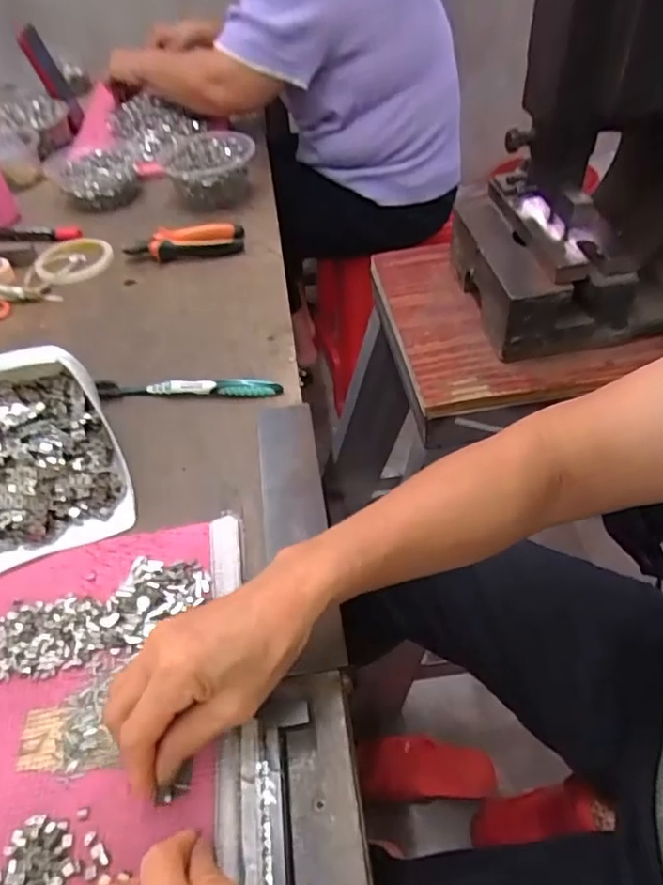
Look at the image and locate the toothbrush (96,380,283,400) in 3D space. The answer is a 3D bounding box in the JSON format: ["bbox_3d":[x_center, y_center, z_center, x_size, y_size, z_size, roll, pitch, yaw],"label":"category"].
[{"bbox_3d":[-0.138,-0.053,0.575,0.178,0.012,0.015,-1,47,5],"label":"toothbrush"}]

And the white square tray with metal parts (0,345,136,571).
[{"bbox_3d":[-0.260,0.012,0.490,0.157,0.048,0.182,-20,75,-14],"label":"white square tray with metal parts"}]

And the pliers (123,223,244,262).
[{"bbox_3d":[-0.189,-0.260,0.770,0.147,0.030,0.044,-13,47,-6],"label":"pliers"}]

